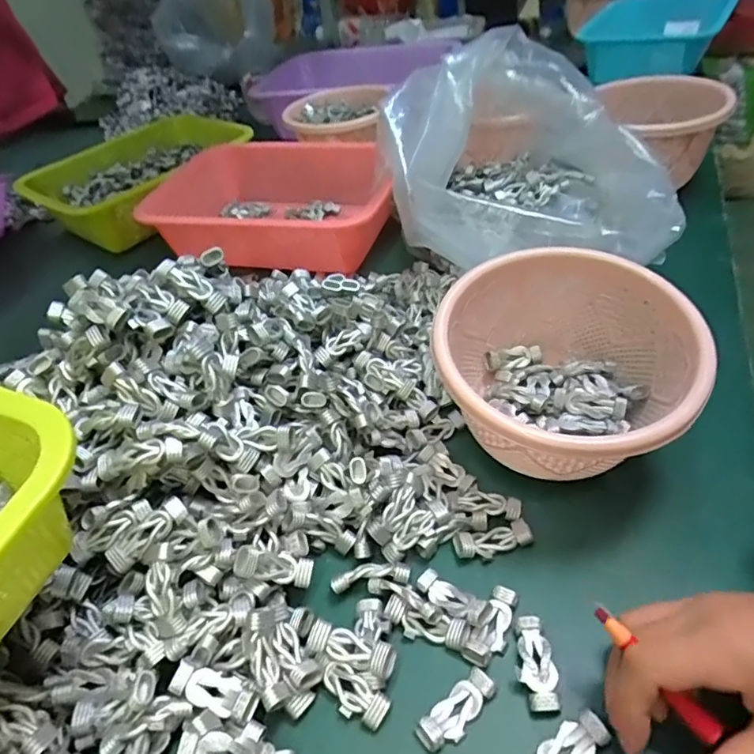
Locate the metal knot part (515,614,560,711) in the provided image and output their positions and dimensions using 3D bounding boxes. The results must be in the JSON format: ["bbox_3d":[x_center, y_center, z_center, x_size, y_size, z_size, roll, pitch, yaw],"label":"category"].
[{"bbox_3d":[0.078,0.140,0.268,0.018,0.013,0.042,1,44,11],"label":"metal knot part"}]

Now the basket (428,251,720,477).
[{"bbox_3d":[0.112,0.002,0.333,0.140,0.096,0.145,-1,44,11],"label":"basket"}]

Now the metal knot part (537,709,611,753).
[{"bbox_3d":[0.082,0.165,0.240,0.042,0.013,0.016,-26,45,-18],"label":"metal knot part"}]

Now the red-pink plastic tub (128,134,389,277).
[{"bbox_3d":[-0.107,-0.198,0.623,0.247,0.070,0.206,6,45,16],"label":"red-pink plastic tub"}]

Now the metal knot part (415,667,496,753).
[{"bbox_3d":[0.038,0.157,0.258,0.041,0.007,0.016,-34,48,-25],"label":"metal knot part"}]

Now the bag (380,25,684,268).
[{"bbox_3d":[0.126,-0.205,0.488,0.222,0.124,0.276,0,45,5],"label":"bag"}]

